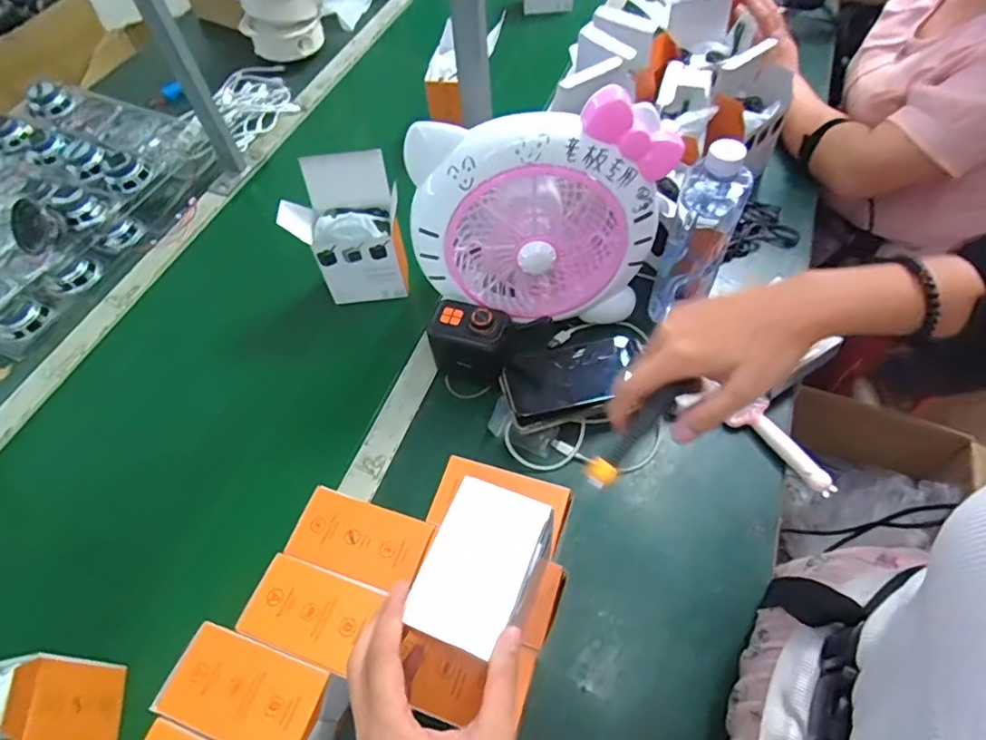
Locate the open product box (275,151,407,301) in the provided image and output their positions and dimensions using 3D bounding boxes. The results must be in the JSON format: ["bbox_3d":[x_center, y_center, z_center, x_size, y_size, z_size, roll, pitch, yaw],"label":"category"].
[{"bbox_3d":[-0.180,-0.169,0.693,0.132,0.173,0.087,-7,59,-5],"label":"open product box"}]

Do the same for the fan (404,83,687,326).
[{"bbox_3d":[0.048,-0.156,0.587,0.262,0.224,0.099,-7,59,-5],"label":"fan"}]

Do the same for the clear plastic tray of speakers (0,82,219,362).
[{"bbox_3d":[-0.693,-0.263,0.816,0.366,0.078,0.437,21,61,12],"label":"clear plastic tray of speakers"}]

